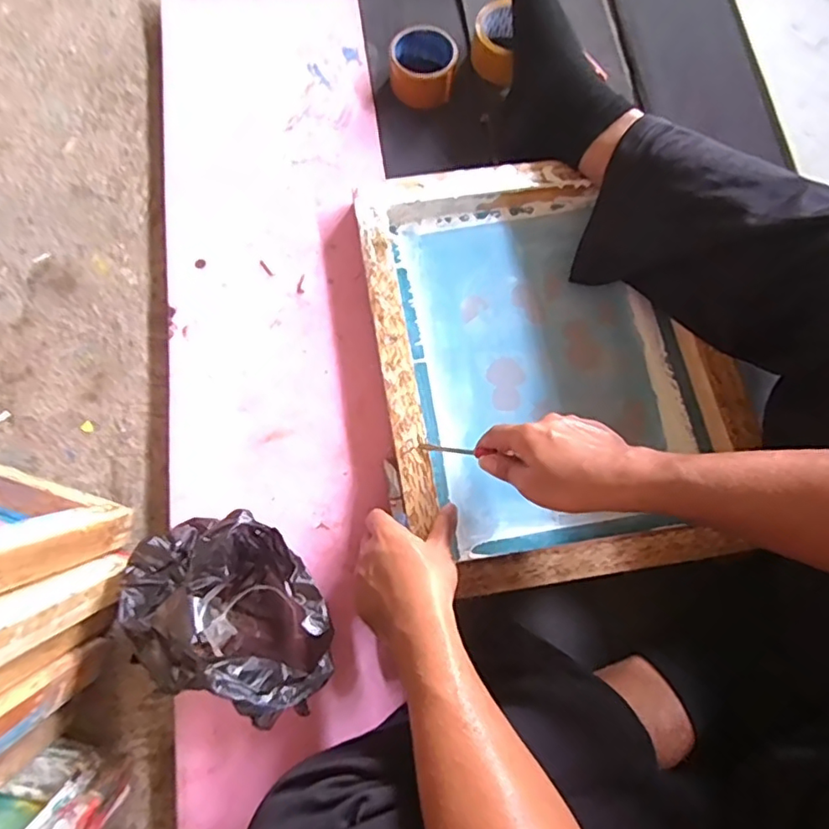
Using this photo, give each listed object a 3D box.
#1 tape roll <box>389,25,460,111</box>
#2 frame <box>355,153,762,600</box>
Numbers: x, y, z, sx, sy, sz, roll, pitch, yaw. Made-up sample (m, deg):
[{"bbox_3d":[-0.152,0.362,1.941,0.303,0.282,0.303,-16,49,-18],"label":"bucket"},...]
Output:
[{"bbox_3d":[0.012,-0.451,0.740,0.084,0.042,0.084,3,75,1],"label":"tape roll"},{"bbox_3d":[0.139,-0.061,0.618,0.349,0.047,0.461,-11,75,-3],"label":"frame"}]

